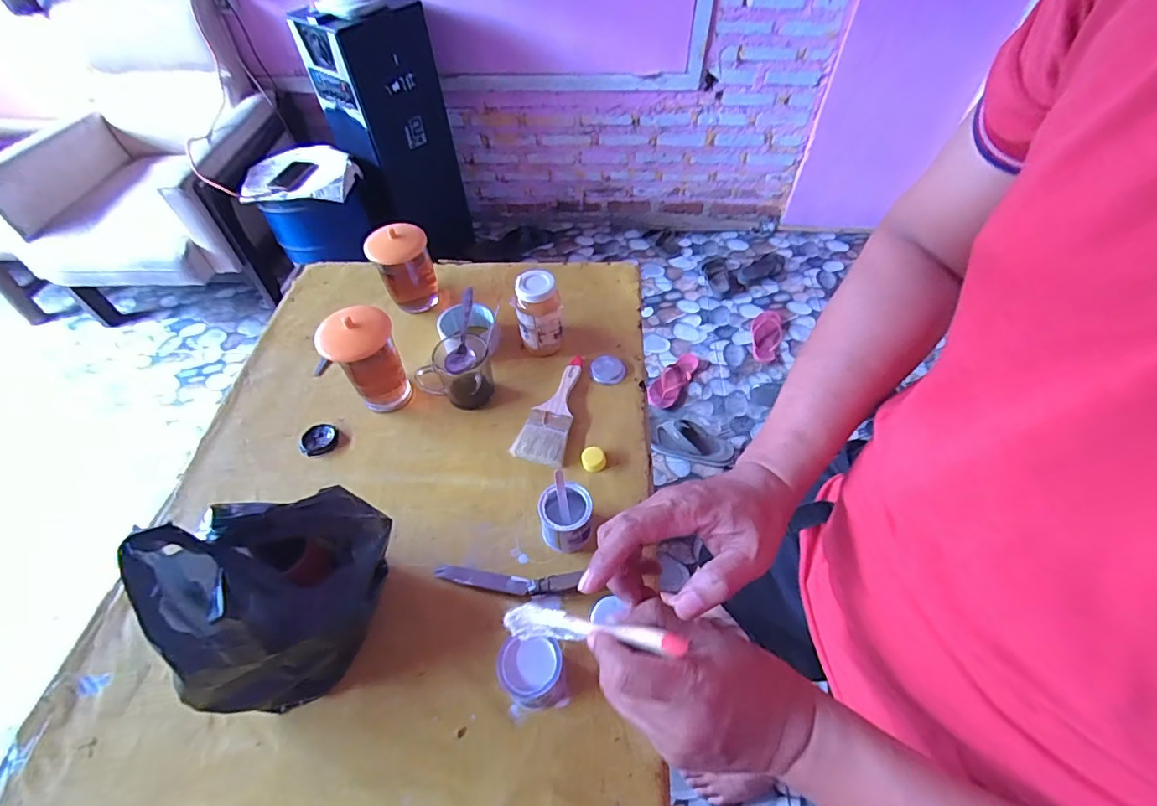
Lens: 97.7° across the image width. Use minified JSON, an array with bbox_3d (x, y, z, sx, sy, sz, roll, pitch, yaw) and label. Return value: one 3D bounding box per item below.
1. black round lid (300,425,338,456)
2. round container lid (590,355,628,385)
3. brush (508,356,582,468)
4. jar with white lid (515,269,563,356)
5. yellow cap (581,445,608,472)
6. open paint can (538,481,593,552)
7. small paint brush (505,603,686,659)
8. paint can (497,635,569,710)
[{"bbox_3d":[-0.340,0.048,0.662,0.045,0.008,0.043,0,53,0],"label":"black round lid"},{"bbox_3d":[0.041,-0.048,0.721,0.049,0.008,0.049,0,53,0],"label":"round container lid"},{"bbox_3d":[-0.027,0.005,0.678,0.064,0.009,0.174,15,54,12],"label":"brush"},{"bbox_3d":[-0.056,-0.126,0.718,0.059,0.110,0.053,-8,53,-6],"label":"jar with white lid"},{"bbox_3d":[0.019,0.069,0.625,0.029,0.011,0.028,-7,53,-4],"label":"yellow cap"},{"bbox_3d":[-0.013,0.127,0.558,0.056,0.053,0.057,-7,53,-4],"label":"open paint can"},{"bbox_3d":[0.003,0.149,0.334,0.157,0.023,0.019,-22,35,47],"label":"small paint brush"},{"bbox_3d":[-0.042,0.249,0.460,0.058,0.050,0.048,-9,53,-6],"label":"paint can"}]

